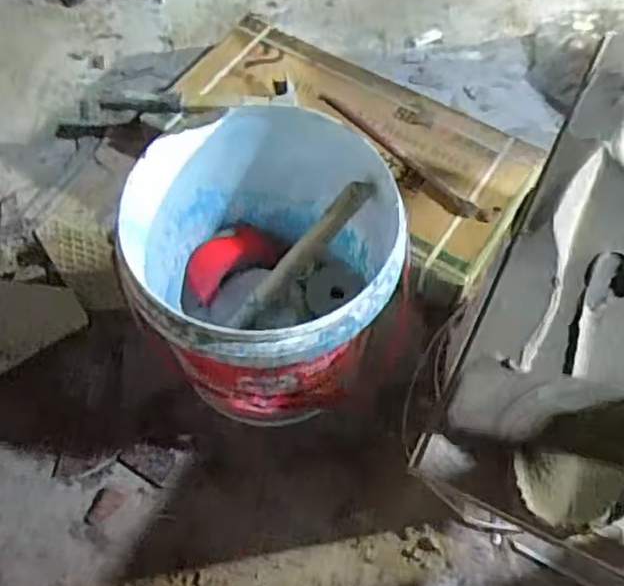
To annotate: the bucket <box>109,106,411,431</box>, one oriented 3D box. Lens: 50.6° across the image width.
[{"bbox_3d":[-0.048,-0.027,0.865,0.305,0.295,0.314,0,62,-1],"label":"bucket"}]

